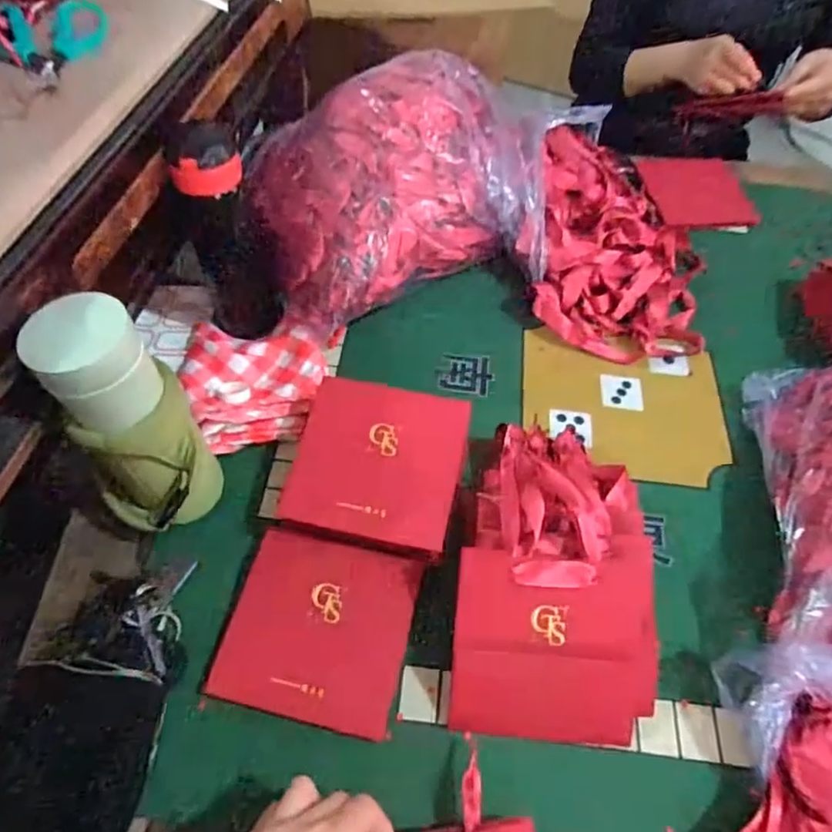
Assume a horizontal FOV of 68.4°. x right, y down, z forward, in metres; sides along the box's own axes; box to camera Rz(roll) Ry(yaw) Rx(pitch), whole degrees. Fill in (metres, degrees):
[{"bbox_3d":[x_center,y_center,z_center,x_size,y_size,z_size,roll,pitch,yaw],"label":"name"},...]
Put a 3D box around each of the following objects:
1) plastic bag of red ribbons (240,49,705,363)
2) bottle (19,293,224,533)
[{"bbox_3d":[0.079,-0.244,0.698,0.489,0.171,0.340,-6,55,-9],"label":"plastic bag of red ribbons"},{"bbox_3d":[-0.210,0.012,0.462,0.088,0.202,0.080,-23,60,-20],"label":"bottle"}]

